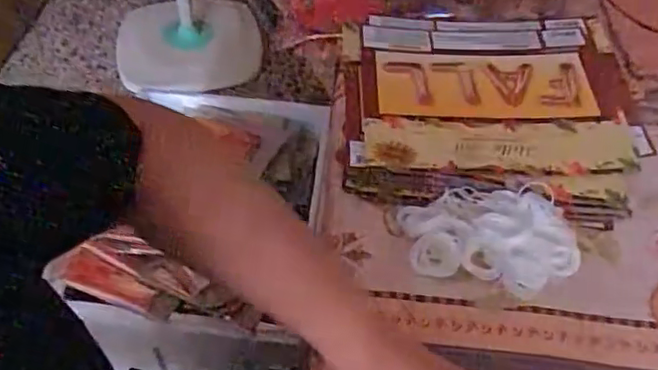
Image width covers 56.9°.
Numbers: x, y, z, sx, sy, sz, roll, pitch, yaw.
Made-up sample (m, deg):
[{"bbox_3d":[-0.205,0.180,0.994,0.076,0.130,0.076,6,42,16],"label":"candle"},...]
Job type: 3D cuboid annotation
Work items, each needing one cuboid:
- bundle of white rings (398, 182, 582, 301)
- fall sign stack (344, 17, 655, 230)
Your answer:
[{"bbox_3d":[0.109,0.037,0.419,0.111,0.034,0.072,3,50,0],"label":"bundle of white rings"},{"bbox_3d":[0.127,-0.065,0.490,0.226,0.031,0.201,4,50,1],"label":"fall sign stack"}]

